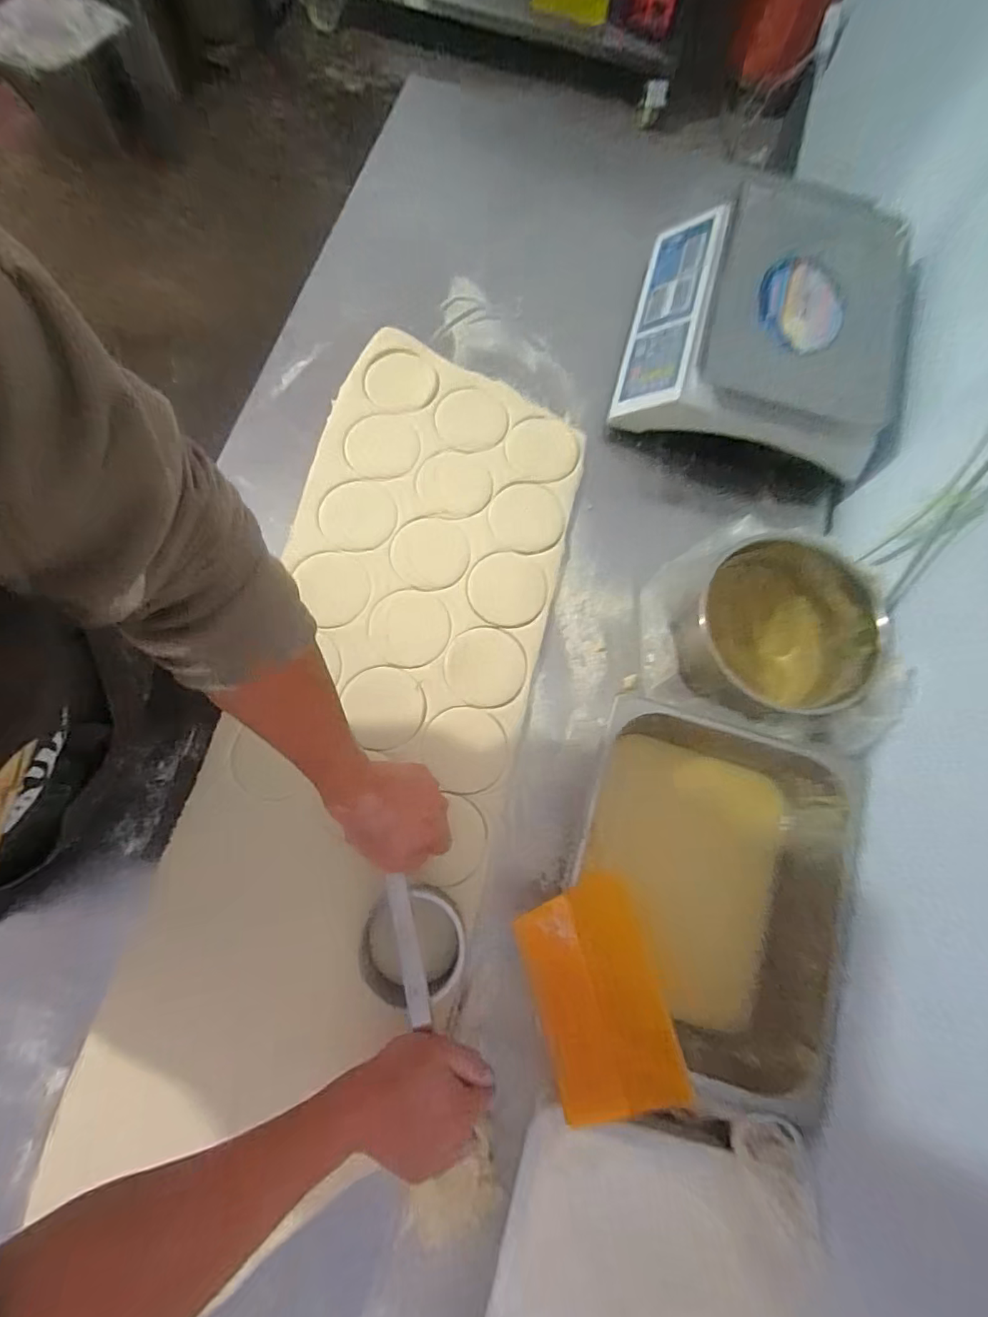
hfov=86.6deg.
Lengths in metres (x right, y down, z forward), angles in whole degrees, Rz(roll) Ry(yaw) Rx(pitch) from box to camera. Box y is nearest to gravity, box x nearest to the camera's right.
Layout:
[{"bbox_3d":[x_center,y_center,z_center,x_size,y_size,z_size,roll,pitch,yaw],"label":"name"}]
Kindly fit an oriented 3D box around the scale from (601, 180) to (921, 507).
[{"bbox_3d":[0.359,-0.441,0.695,0.336,0.096,0.353,16,76,1],"label":"scale"}]

